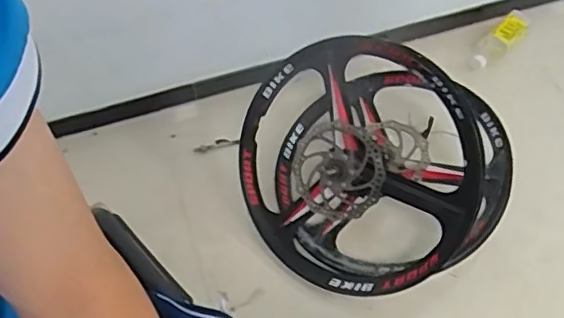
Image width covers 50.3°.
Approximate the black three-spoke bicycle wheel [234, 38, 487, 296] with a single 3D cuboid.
[{"bbox_3d":[0.099,0.019,0.957,0.082,0.424,0.406,-16,73,-58],"label":"black three-spoke bicycle wheel"}]

